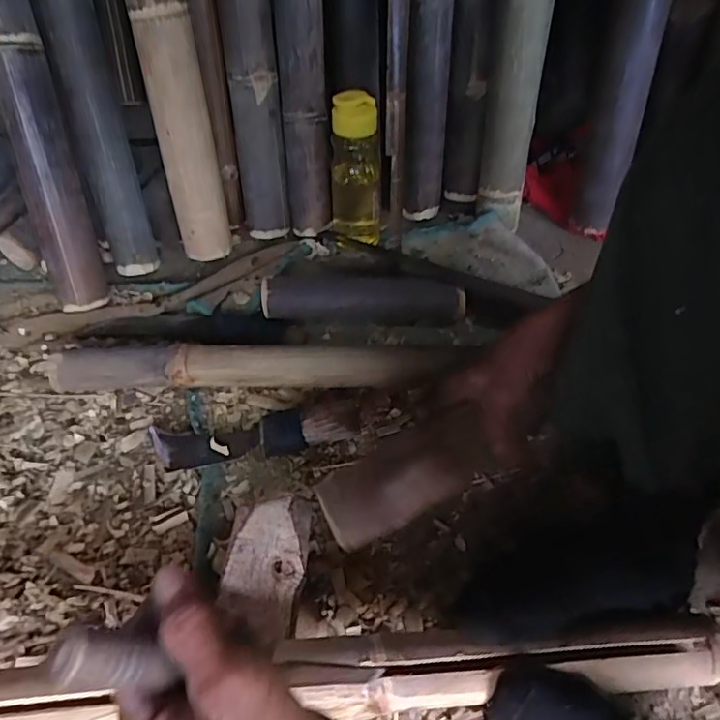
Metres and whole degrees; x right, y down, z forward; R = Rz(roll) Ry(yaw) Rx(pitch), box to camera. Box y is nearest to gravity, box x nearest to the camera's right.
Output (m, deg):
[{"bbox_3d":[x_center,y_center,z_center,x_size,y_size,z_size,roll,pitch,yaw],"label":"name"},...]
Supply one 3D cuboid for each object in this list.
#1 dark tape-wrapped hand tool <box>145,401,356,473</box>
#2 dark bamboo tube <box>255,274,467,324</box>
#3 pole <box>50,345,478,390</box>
[{"bbox_3d":[-0.122,0.083,0.629,0.241,0.040,0.057,-5,53,-6],"label":"dark tape-wrapped hand tool"},{"bbox_3d":[0.006,-0.085,0.739,0.262,0.044,0.054,1,53,-1],"label":"dark bamboo tube"},{"bbox_3d":[-0.122,0.010,0.670,0.487,0.055,0.042,-1,53,-2],"label":"pole"}]

